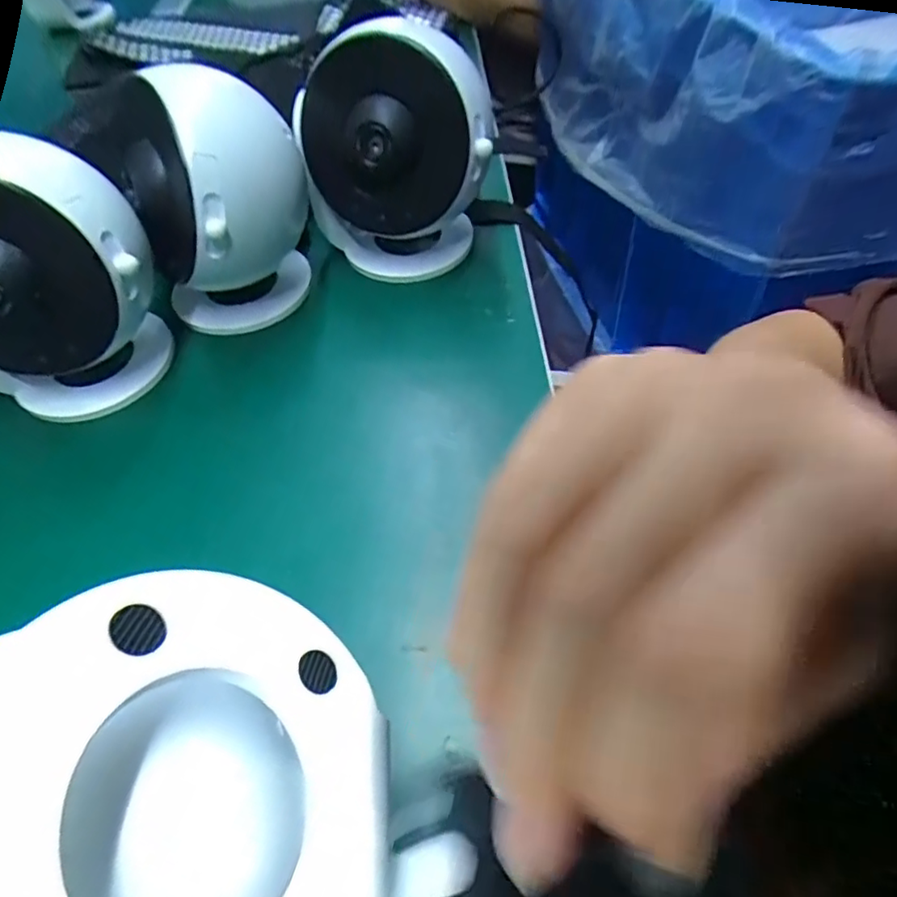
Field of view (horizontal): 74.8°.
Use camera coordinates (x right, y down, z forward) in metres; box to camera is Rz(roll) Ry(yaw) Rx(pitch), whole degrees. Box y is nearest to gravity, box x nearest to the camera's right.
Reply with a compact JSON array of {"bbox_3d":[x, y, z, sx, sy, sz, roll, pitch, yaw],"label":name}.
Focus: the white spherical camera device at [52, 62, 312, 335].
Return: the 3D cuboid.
[{"bbox_3d":[-0.128,-0.130,0.318,0.085,0.118,0.083,14,56,16],"label":"white spherical camera device"}]

